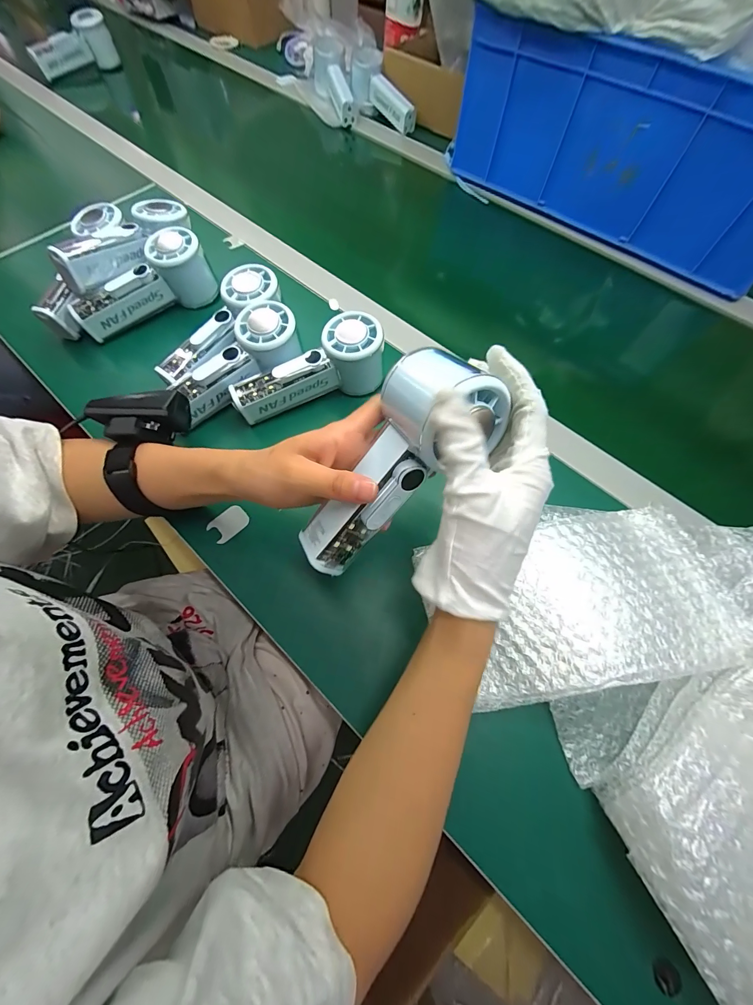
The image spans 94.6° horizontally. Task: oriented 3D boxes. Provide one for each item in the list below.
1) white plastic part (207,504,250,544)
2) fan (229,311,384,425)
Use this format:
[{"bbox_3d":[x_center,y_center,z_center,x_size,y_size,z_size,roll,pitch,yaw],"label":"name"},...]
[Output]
[{"bbox_3d":[-0.133,0.018,0.311,0.023,0.004,0.034,42,71,15],"label":"white plastic part"},{"bbox_3d":[-0.068,-0.131,0.339,0.145,0.061,0.050,-16,68,-9],"label":"fan"}]

